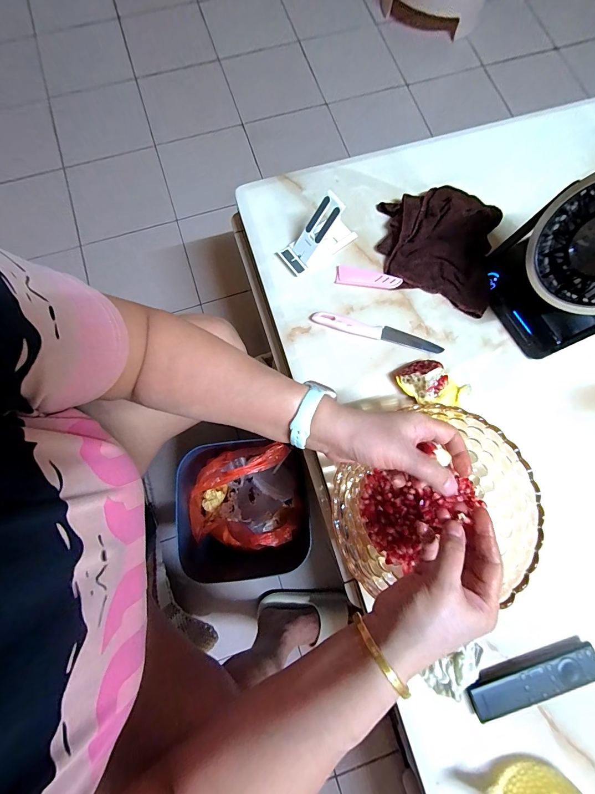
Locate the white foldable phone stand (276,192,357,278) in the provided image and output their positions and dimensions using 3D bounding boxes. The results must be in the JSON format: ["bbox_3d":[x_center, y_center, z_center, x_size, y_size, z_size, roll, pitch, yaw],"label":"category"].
[{"bbox_3d":[0.033,-0.238,0.462,0.112,0.074,0.049,-31,80,-7],"label":"white foldable phone stand"}]

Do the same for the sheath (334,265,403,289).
[{"bbox_3d":[0.108,-0.182,0.485,0.097,0.009,0.027,8,78,1],"label":"sheath"}]

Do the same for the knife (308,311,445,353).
[{"bbox_3d":[0.117,-0.096,0.466,0.191,0.011,0.027,13,78,2],"label":"knife"}]

